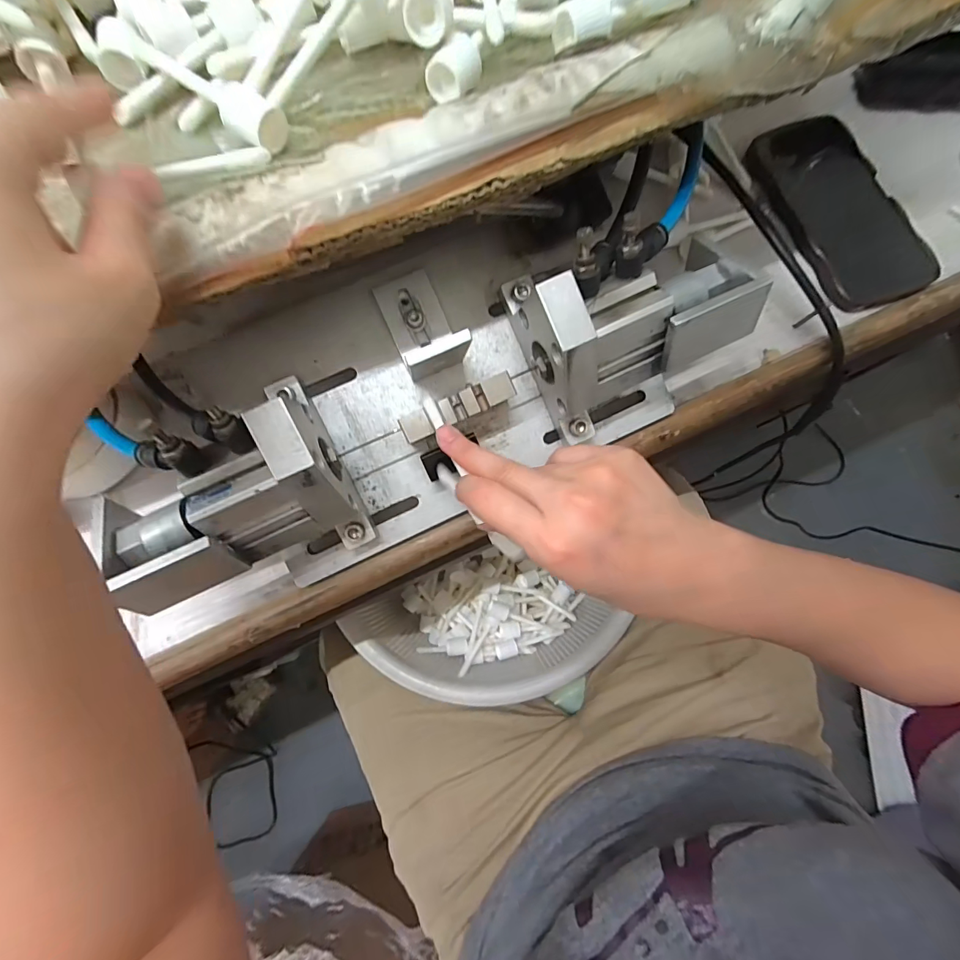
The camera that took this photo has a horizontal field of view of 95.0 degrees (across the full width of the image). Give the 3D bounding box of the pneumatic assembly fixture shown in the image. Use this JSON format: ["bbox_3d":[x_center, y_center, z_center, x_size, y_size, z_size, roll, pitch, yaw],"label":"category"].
[{"bbox_3d":[-0.027,-0.052,0.265,0.378,0.104,0.132,-26,79,-4],"label":"pneumatic assembly fixture"}]

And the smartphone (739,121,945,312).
[{"bbox_3d":[0.284,-0.214,0.347,0.077,0.014,0.166,-20,79,-4],"label":"smartphone"}]

